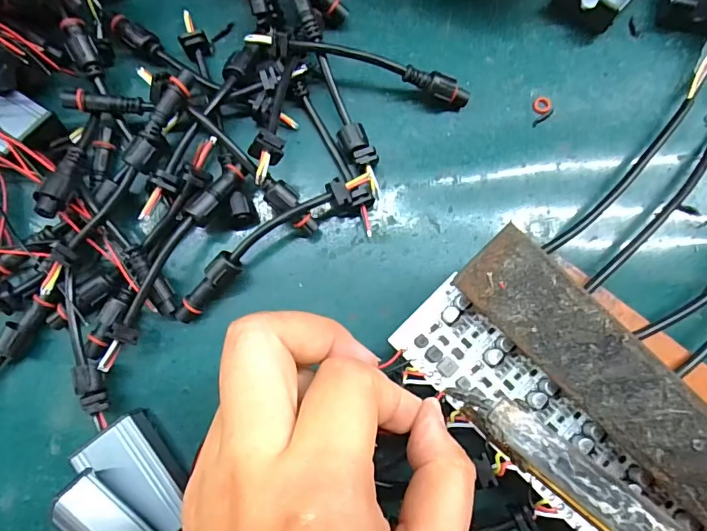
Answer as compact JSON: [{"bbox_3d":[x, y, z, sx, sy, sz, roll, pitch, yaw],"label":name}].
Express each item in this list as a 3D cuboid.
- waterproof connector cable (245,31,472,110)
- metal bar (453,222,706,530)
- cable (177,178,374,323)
[{"bbox_3d":[0.005,-0.092,0.220,0.104,0.010,0.013,12,90,-9],"label":"waterproof connector cable"},{"bbox_3d":[0.111,0.057,0.167,0.175,0.014,0.031,45,93,3],"label":"metal bar"},{"bbox_3d":[-0.035,-0.009,0.212,0.098,0.025,0.027,-26,88,4],"label":"cable"}]

